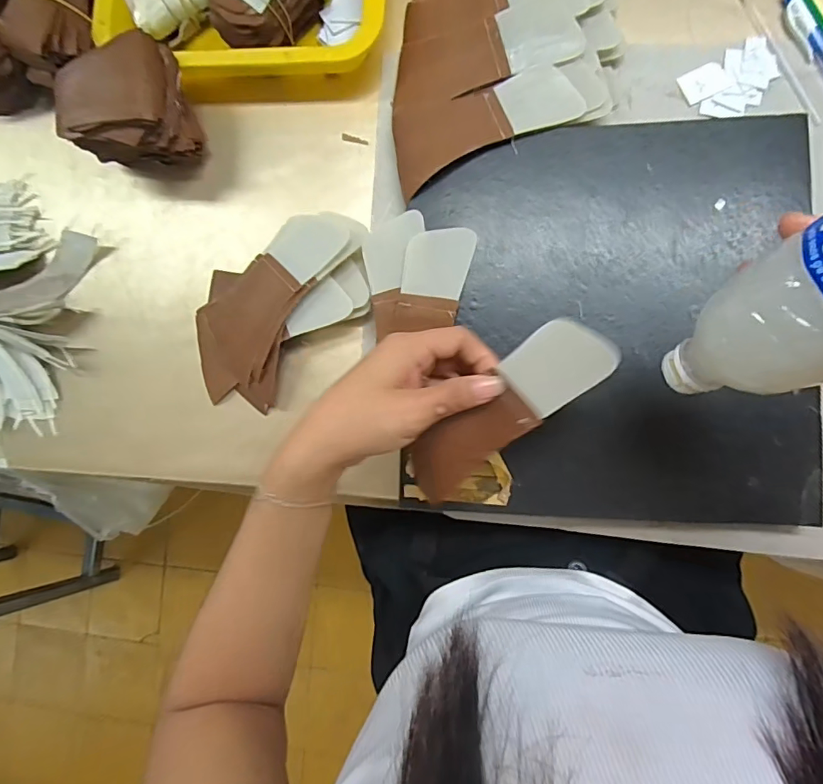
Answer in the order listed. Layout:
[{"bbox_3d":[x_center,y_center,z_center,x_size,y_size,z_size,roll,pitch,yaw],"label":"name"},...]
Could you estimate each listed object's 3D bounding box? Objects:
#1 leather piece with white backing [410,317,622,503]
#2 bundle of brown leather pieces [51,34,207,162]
[{"bbox_3d":[0.056,0.016,0.307,0.051,0.013,0.152,38,111,-21],"label":"leather piece with white backing"},{"bbox_3d":[-0.237,-0.237,0.415,0.087,0.080,0.086,-7,89,7],"label":"bundle of brown leather pieces"}]

